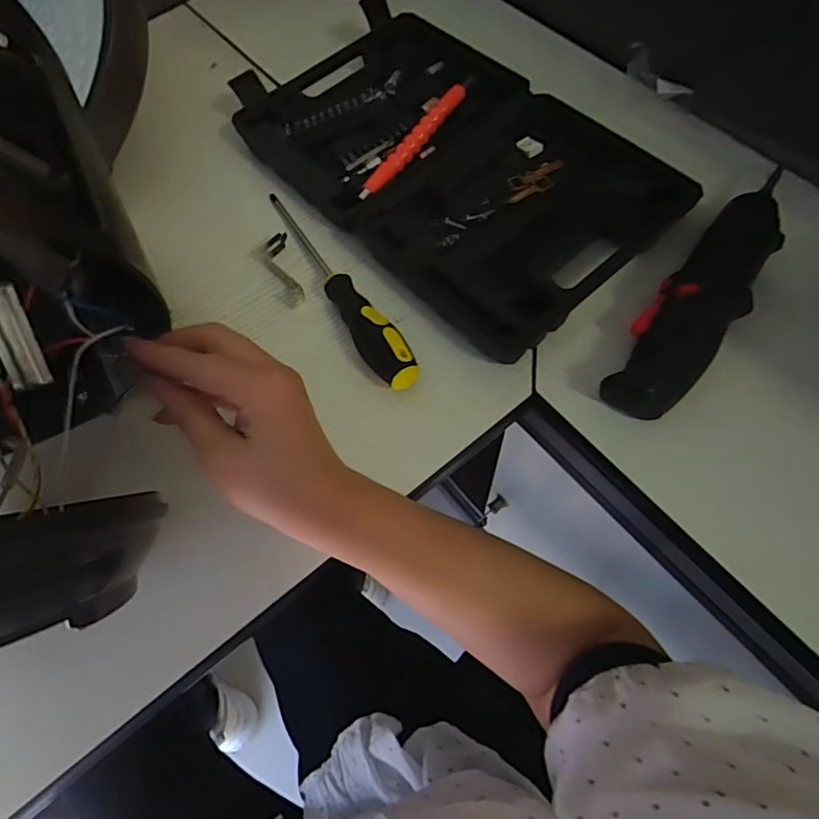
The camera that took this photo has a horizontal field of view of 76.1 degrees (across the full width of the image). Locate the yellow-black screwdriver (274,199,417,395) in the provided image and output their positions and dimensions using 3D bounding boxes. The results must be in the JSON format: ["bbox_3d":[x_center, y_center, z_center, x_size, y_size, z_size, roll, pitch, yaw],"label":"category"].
[{"bbox_3d":[-0.055,-0.098,0.395,0.028,0.032,0.214,-28,67,-9],"label":"yellow-black screwdriver"}]

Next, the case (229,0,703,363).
[{"bbox_3d":[0.025,-0.218,0.434,0.223,0.030,0.365,-39,69,-13],"label":"case"}]

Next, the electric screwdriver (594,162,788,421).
[{"bbox_3d":[0.206,-0.078,0.362,0.055,0.044,0.215,38,73,18],"label":"electric screwdriver"}]

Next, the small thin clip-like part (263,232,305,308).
[{"bbox_3d":[-0.100,-0.110,0.408,0.022,0.011,0.065,-18,66,-4],"label":"small thin clip-like part"}]

